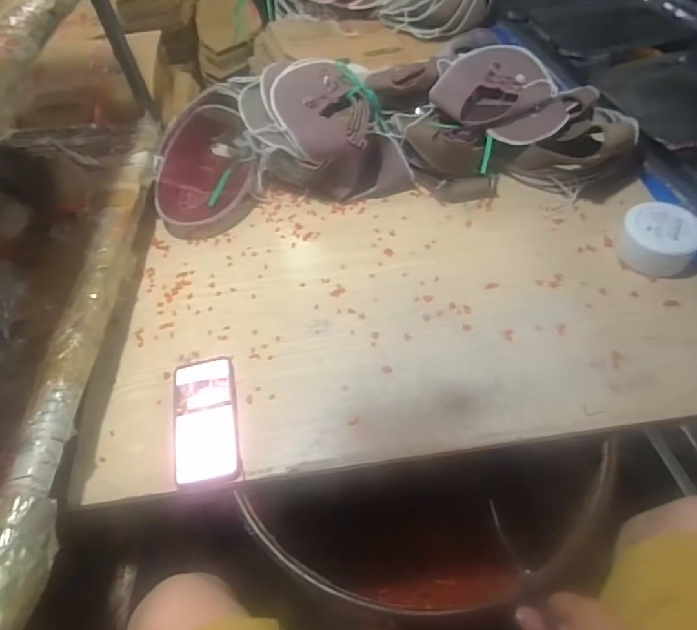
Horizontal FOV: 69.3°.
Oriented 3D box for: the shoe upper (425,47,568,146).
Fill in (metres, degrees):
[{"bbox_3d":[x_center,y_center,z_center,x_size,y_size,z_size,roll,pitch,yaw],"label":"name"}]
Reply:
[{"bbox_3d":[0.260,-0.362,0.824,0.195,0.065,0.206,26,58,23],"label":"shoe upper"}]

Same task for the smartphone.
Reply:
[{"bbox_3d":[-0.180,0.127,0.637,0.079,0.013,0.172,-13,58,-4],"label":"smartphone"}]

